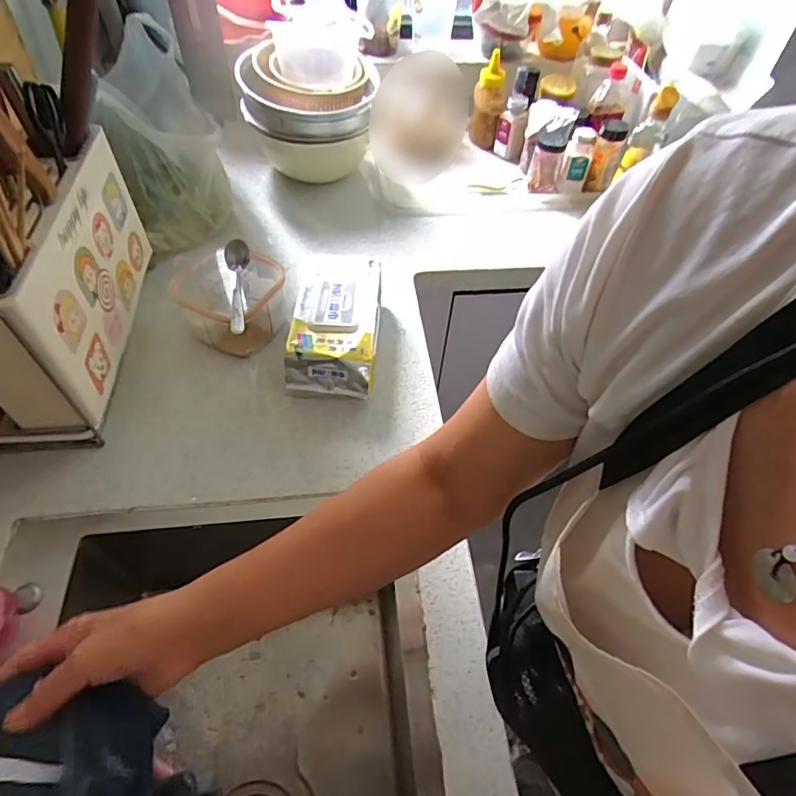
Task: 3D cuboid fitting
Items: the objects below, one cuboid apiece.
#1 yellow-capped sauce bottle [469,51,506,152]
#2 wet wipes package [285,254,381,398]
[{"bbox_3d":[0.195,-0.642,1.119,0.062,0.167,0.066,10,50,5],"label":"yellow-capped sauce bottle"},{"bbox_3d":[-0.088,-0.104,0.755,0.119,0.085,0.241,2,50,-2],"label":"wet wipes package"}]

